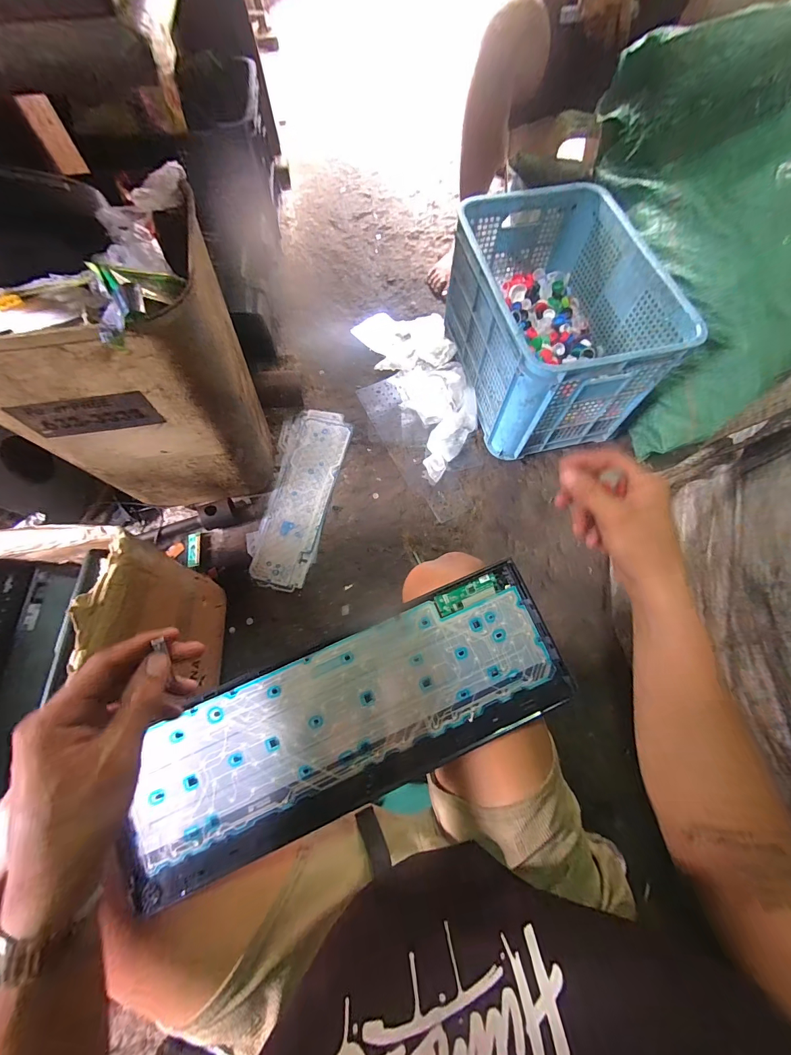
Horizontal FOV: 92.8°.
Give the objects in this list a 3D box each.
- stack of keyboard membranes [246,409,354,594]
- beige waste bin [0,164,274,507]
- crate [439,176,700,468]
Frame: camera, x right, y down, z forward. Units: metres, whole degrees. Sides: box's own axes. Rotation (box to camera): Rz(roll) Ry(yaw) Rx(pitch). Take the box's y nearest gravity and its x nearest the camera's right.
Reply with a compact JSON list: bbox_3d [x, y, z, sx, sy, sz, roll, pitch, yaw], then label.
[{"bbox_3d":[-0.237,-0.086,0.921,0.167,0.012,0.469,11,70,4],"label":"stack of keyboard membranes"},{"bbox_3d":[-0.437,-0.228,0.661,0.369,0.510,0.224,-10,70,-4],"label":"beige waste bin"},{"bbox_3d":[0.357,-0.487,0.922,0.348,0.312,0.515,-14,70,-5],"label":"crate"}]

